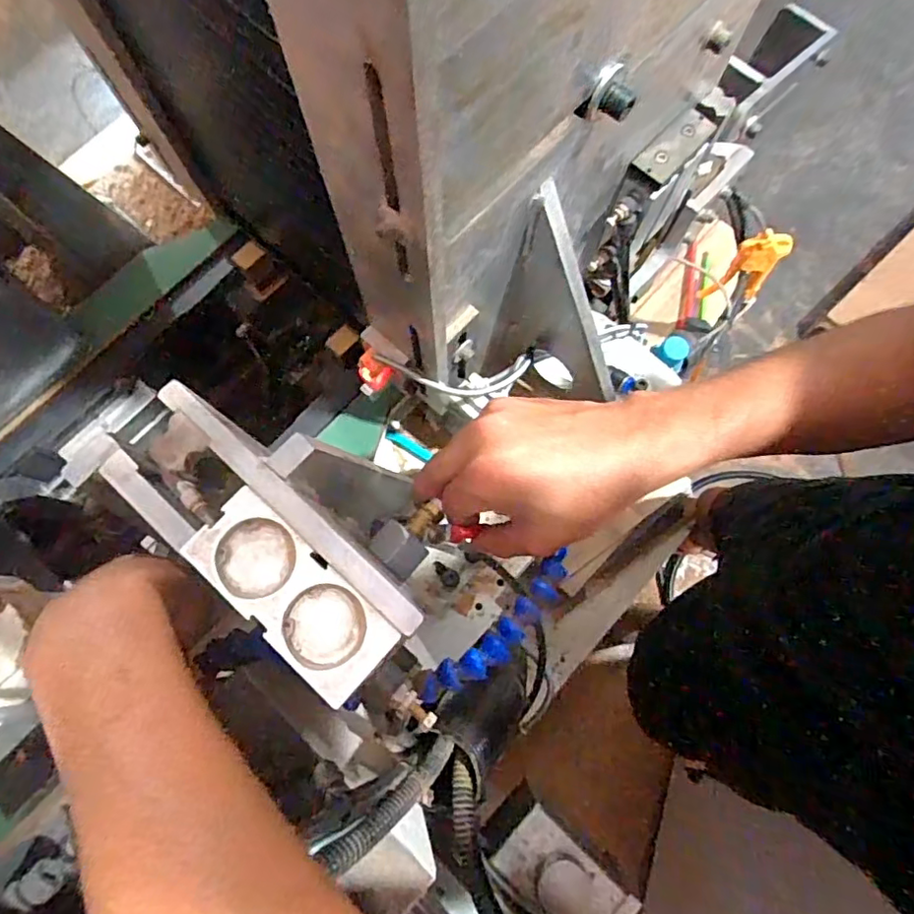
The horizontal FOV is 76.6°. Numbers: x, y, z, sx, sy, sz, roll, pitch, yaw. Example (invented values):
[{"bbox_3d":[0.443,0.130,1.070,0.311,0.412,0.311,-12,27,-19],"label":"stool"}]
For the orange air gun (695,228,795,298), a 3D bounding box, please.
[{"bbox_3d":[0.357,-0.233,0.706,0.071,0.117,0.021,1,77,1],"label":"orange air gun"}]

